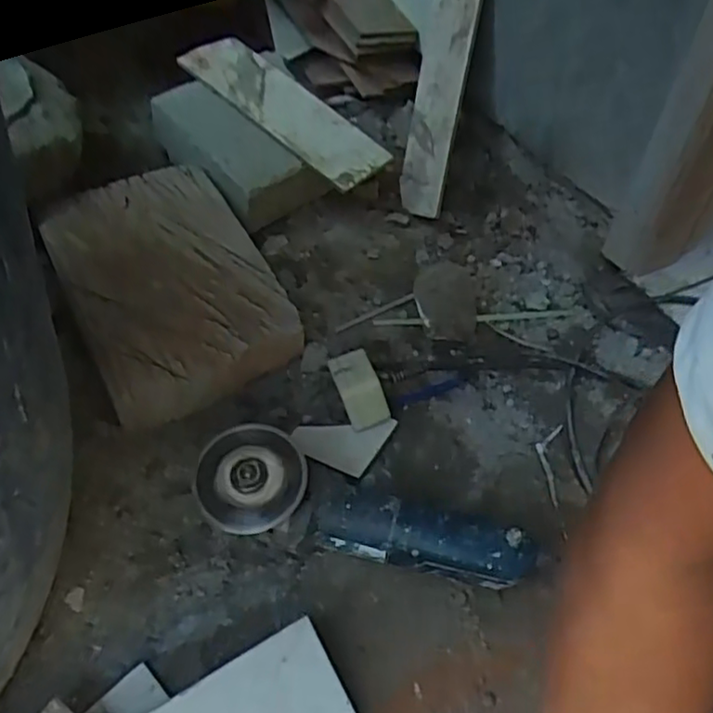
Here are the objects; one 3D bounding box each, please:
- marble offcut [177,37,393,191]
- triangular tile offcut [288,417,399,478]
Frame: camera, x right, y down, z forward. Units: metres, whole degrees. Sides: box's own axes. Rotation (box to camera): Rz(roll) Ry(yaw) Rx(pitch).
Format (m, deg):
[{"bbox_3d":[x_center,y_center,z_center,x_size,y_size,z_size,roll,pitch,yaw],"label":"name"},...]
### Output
[{"bbox_3d":[-0.098,-0.331,0.875,0.099,0.017,0.324,-37,66,-27],"label":"marble offcut"},{"bbox_3d":[-0.011,0.091,0.666,0.100,0.009,0.056,0,58,-3],"label":"triangular tile offcut"}]

